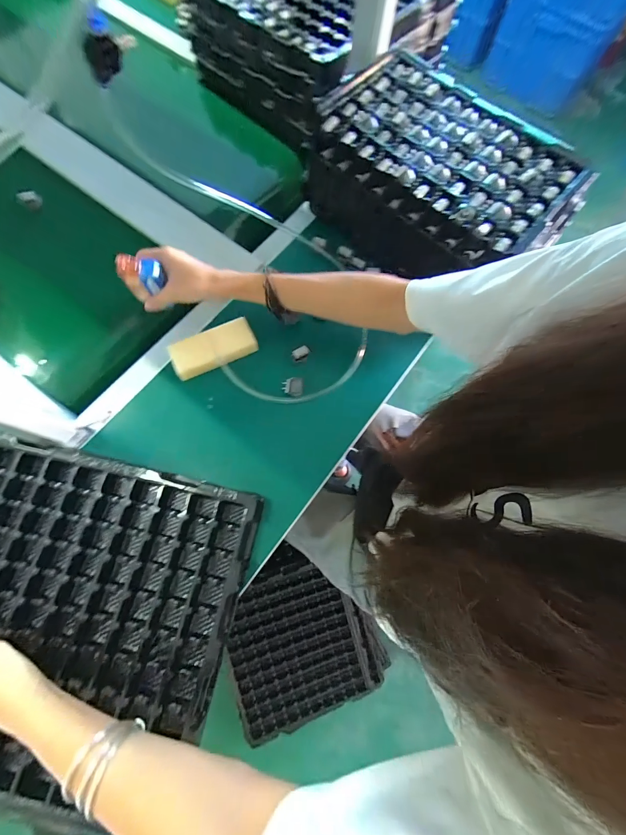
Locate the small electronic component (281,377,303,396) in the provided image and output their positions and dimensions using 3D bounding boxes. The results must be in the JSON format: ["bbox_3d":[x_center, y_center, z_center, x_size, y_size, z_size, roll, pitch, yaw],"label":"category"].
[{"bbox_3d":[-0.030,-0.045,0.486,0.031,0.011,0.025,7,73,0],"label":"small electronic component"}]

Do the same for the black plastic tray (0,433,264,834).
[{"bbox_3d":[-0.299,0.226,0.390,0.391,0.034,0.360,14,74,2],"label":"black plastic tray"}]

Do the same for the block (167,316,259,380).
[{"bbox_3d":[-0.148,-0.104,0.492,0.120,0.034,0.047,-24,76,-9],"label":"block"}]

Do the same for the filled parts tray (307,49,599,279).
[{"bbox_3d":[0.183,-0.343,0.502,0.356,0.125,0.199,40,76,9],"label":"filled parts tray"}]

